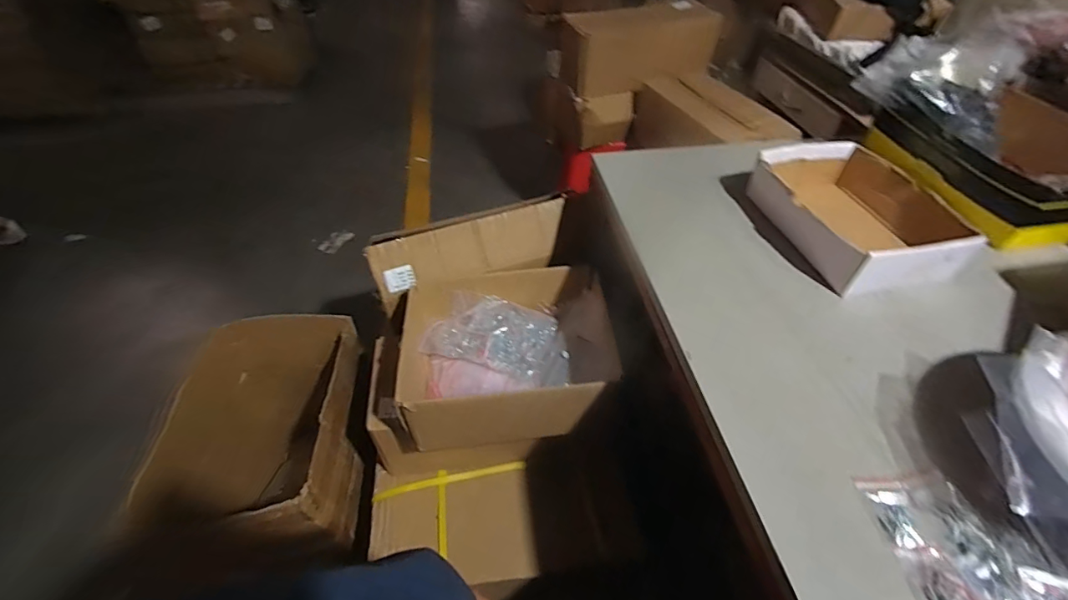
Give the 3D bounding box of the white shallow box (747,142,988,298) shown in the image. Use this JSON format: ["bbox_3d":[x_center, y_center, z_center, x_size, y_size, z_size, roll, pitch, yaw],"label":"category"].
[{"bbox_3d":[0.425,-0.123,0.638,0.190,0.063,0.244,-8,46,-7],"label":"white shallow box"}]

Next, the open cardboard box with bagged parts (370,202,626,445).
[{"bbox_3d":[-0.089,0.031,0.803,0.367,0.167,0.381,-3,45,-2],"label":"open cardboard box with bagged parts"}]

